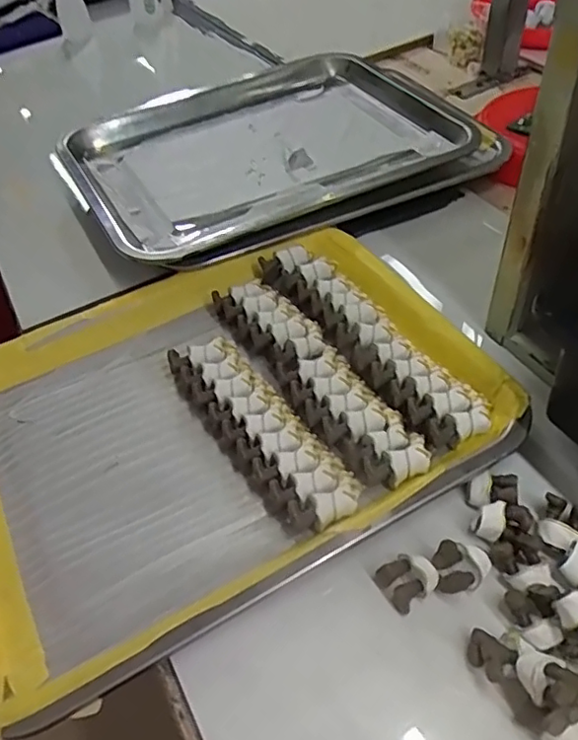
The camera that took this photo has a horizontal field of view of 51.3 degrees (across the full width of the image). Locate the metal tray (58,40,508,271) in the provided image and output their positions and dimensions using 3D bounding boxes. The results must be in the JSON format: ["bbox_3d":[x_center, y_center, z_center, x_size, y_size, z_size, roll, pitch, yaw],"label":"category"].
[{"bbox_3d":[-0.029,-0.228,0.597,0.358,0.032,0.300,-22,52,-13],"label":"metal tray"}]

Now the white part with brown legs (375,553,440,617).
[{"bbox_3d":[0.062,0.108,0.314,0.027,0.015,0.023,-30,54,-19],"label":"white part with brown legs"}]

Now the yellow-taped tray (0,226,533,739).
[{"bbox_3d":[-0.057,0.025,0.395,0.344,0.034,0.259,-25,52,-16],"label":"yellow-taped tray"}]

